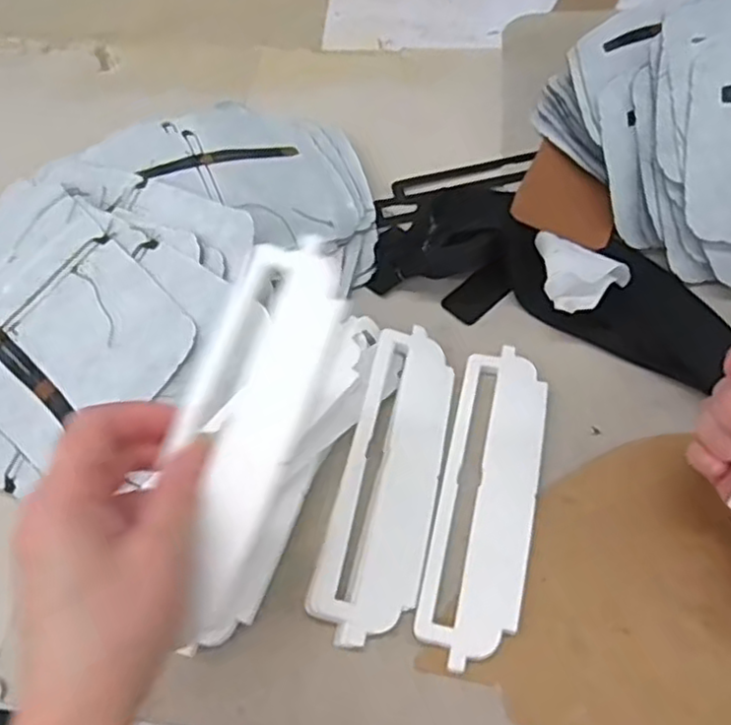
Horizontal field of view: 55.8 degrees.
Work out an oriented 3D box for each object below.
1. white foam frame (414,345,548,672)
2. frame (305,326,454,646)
[{"bbox_3d":[0.069,0.072,0.388,0.051,0.007,0.180,10,61,12],"label":"white foam frame"},{"bbox_3d":[0.014,0.061,0.392,0.055,0.010,0.182,15,60,-2],"label":"frame"}]

